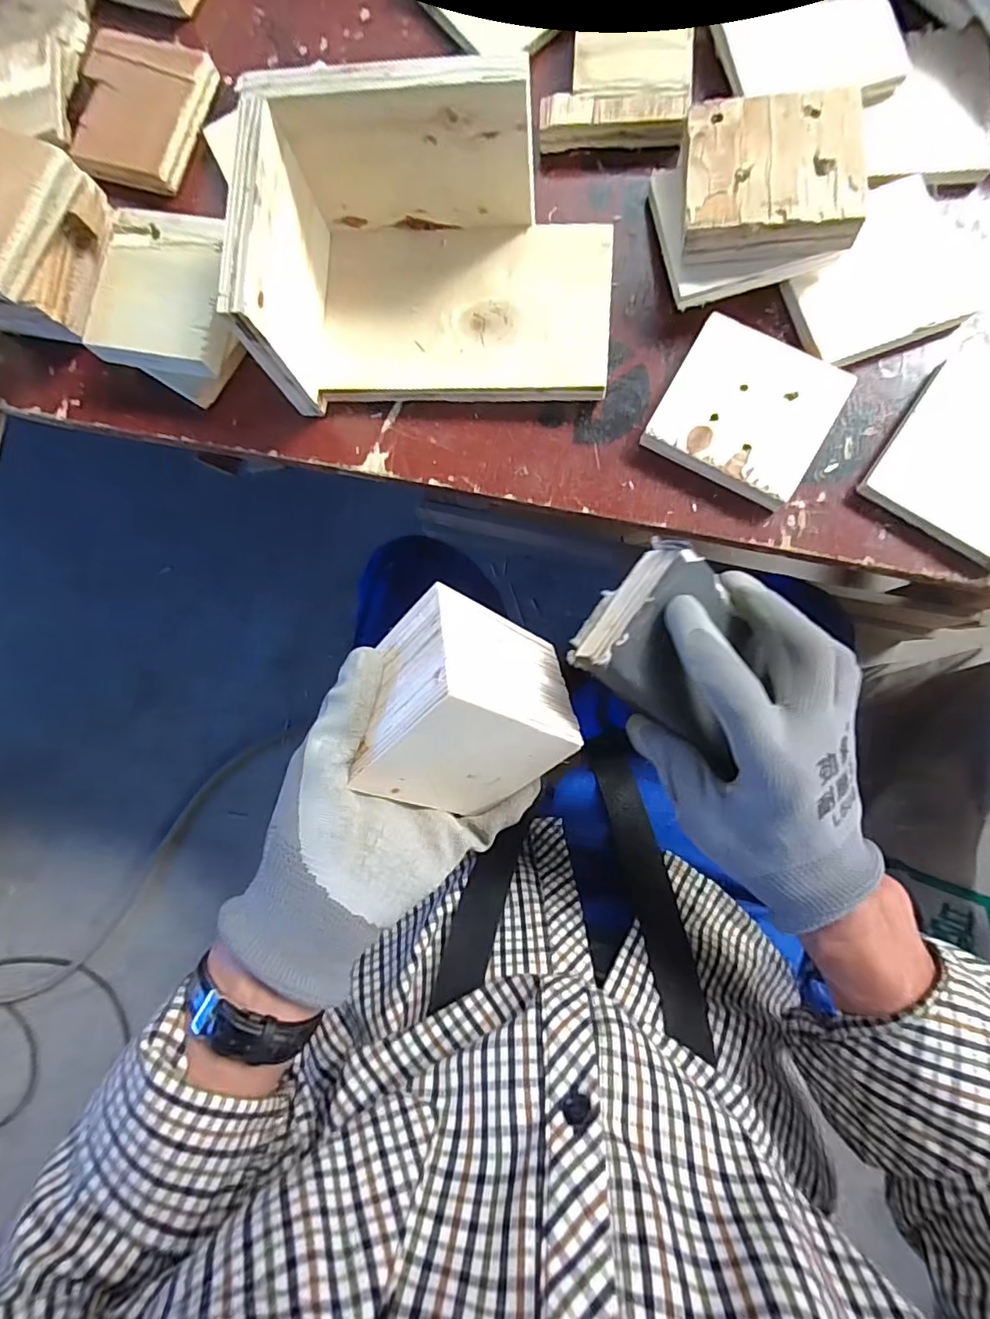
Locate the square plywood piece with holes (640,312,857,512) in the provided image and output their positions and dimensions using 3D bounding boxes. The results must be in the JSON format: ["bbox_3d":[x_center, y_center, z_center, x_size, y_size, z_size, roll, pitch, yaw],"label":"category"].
[{"bbox_3d":[0.145,-0.143,0.318,0.089,0.015,0.087,30,89,5],"label":"square plywood piece with holes"}]

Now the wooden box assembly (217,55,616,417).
[{"bbox_3d":[-0.030,-0.220,0.301,0.191,0.091,0.124,0,87,6],"label":"wooden box assembly"}]

